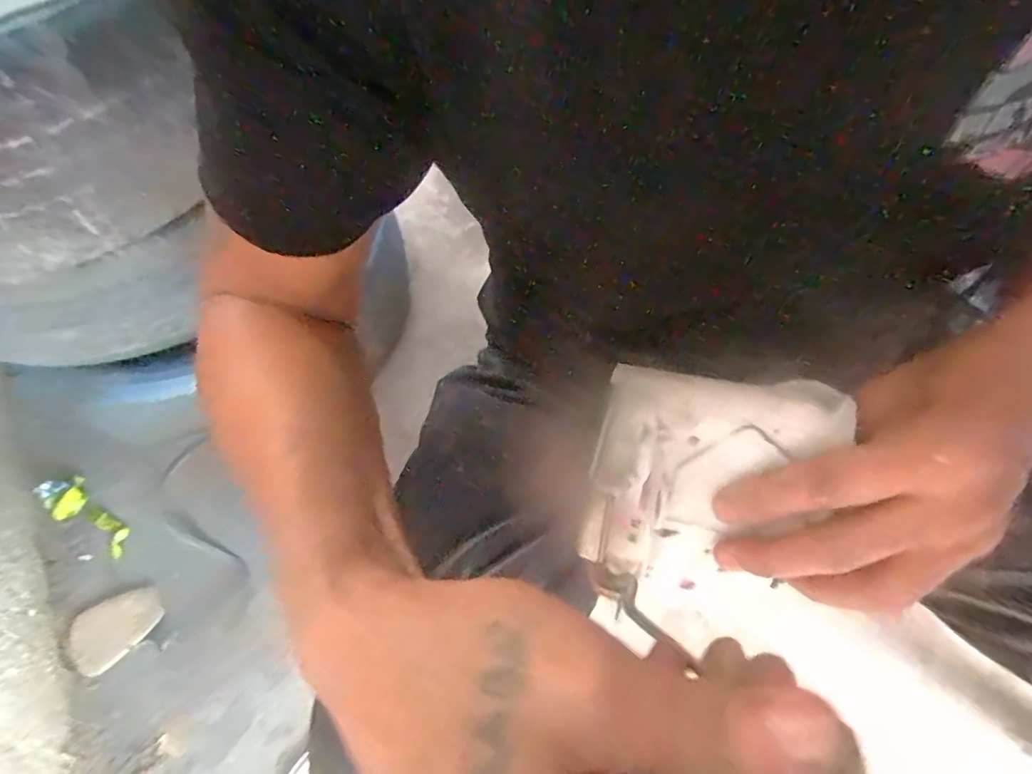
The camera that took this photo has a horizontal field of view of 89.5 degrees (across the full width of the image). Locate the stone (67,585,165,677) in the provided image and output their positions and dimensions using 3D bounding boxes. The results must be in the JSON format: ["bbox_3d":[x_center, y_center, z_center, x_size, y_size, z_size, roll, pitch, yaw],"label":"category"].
[{"bbox_3d":[-0.488,0.290,0.635,0.093,0.030,0.077,-40,63,-20],"label":"stone"}]

